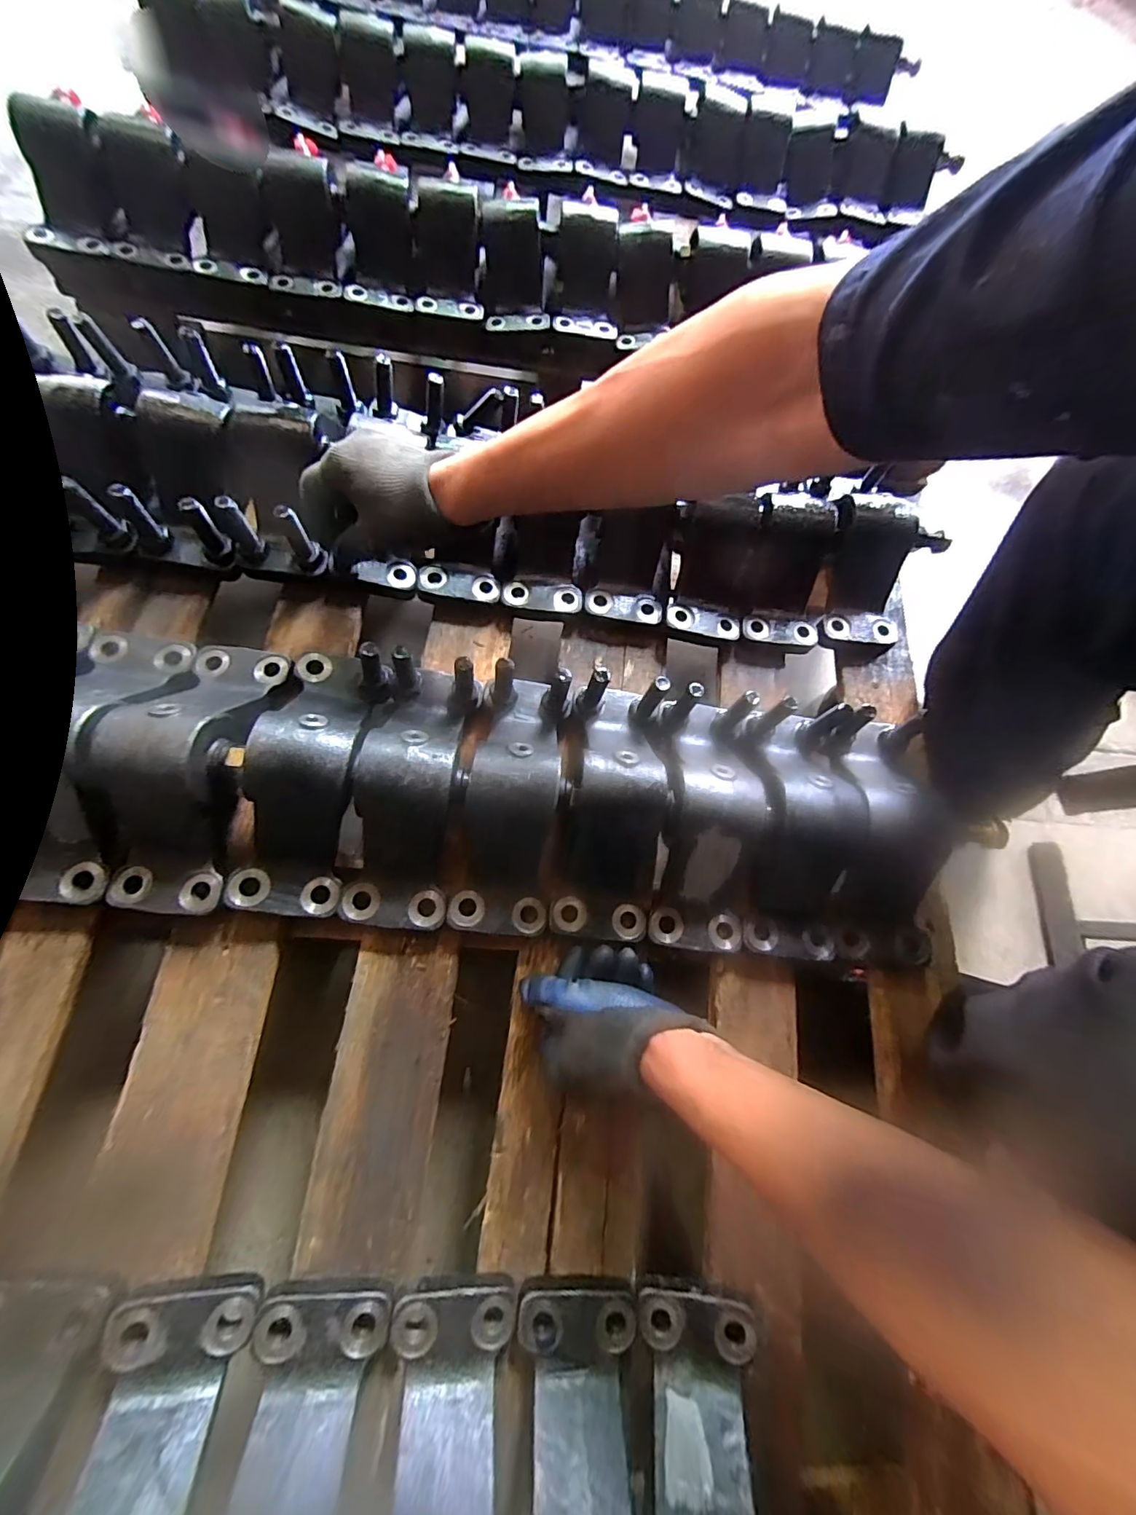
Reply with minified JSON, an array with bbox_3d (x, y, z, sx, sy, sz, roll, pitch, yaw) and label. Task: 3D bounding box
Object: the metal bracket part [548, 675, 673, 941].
[{"bbox_3d":[0.042,0.033,0.424,0.082,0.067,0.222,9,71,-5],"label":"metal bracket part"}]

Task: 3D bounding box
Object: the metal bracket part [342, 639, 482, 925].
[{"bbox_3d":[-0.126,0.019,0.410,0.080,0.085,0.220,7,71,-6],"label":"metal bracket part"}]

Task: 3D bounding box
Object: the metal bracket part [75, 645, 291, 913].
[{"bbox_3d":[-0.298,0.001,0.391,0.101,0.089,0.223,5,71,-7],"label":"metal bracket part"}]

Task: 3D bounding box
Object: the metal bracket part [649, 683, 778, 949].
[{"bbox_3d":[0.122,0.047,0.434,0.080,0.077,0.220,8,71,-6],"label":"metal bracket part"}]

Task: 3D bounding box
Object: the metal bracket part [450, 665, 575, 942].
[{"bbox_3d":[-0.045,0.027,0.417,0.079,0.085,0.222,7,71,0],"label":"metal bracket part"}]

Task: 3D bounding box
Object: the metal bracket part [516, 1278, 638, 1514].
[{"bbox_3d":[0.010,0.415,0.313,0.076,0.029,0.132,-3,36,-3],"label":"metal bracket part"}]

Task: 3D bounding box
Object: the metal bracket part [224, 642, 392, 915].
[{"bbox_3d":[-0.205,0.005,0.395,0.084,0.075,0.220,7,71,-6],"label":"metal bracket part"}]

